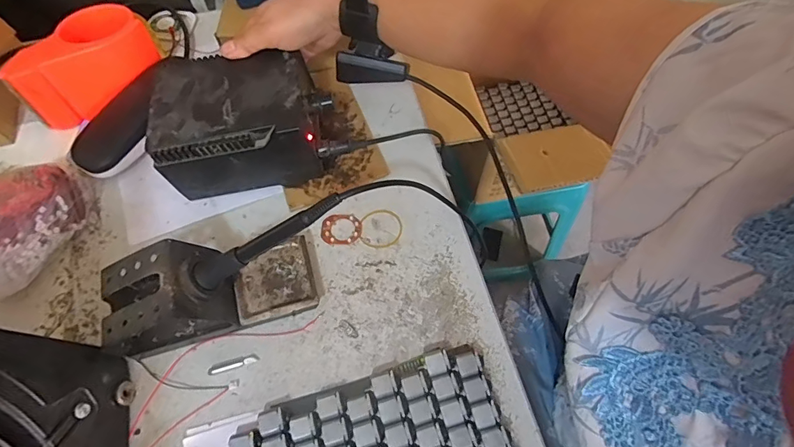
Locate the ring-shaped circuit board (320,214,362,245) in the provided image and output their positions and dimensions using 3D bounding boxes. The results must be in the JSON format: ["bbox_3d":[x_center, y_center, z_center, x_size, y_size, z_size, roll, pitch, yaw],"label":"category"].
[{"bbox_3d":[-0.055,0.005,0.432,0.040,0.004,0.032,1,64,1],"label":"ring-shaped circuit board"}]

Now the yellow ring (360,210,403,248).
[{"bbox_3d":[-0.015,0.004,0.434,0.042,0.004,0.041,0,64,0],"label":"yellow ring"}]

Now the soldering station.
[{"bbox_3d":[-0.144,-0.103,0.425,0.157,0.083,0.110,-8,64,-4],"label":"soldering station"}]

